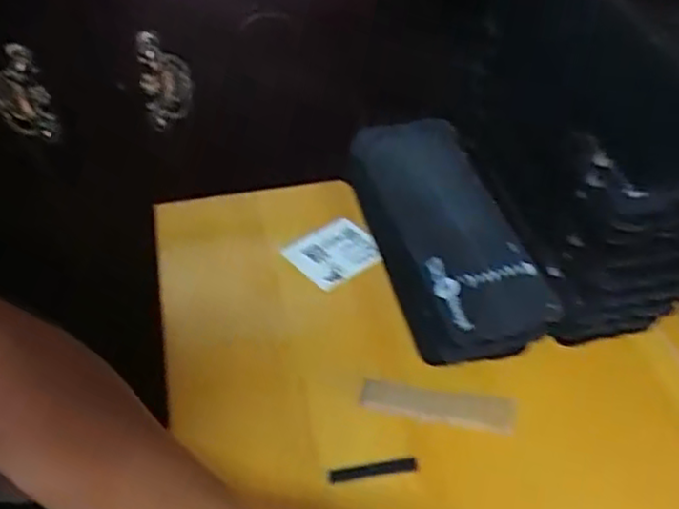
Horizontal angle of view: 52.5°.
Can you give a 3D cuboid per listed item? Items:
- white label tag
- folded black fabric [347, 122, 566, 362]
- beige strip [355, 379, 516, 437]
[{"bbox_3d":[-0.002,-0.001,0.478,0.056,0.004,0.050,-30,55,-25],"label":"white label tag"},{"bbox_3d":[0.069,-0.018,0.462,0.088,0.032,0.207,-9,46,-9],"label":"folded black fabric"},{"bbox_3d":[0.054,0.084,0.383,0.083,0.004,0.021,8,46,9],"label":"beige strip"}]

